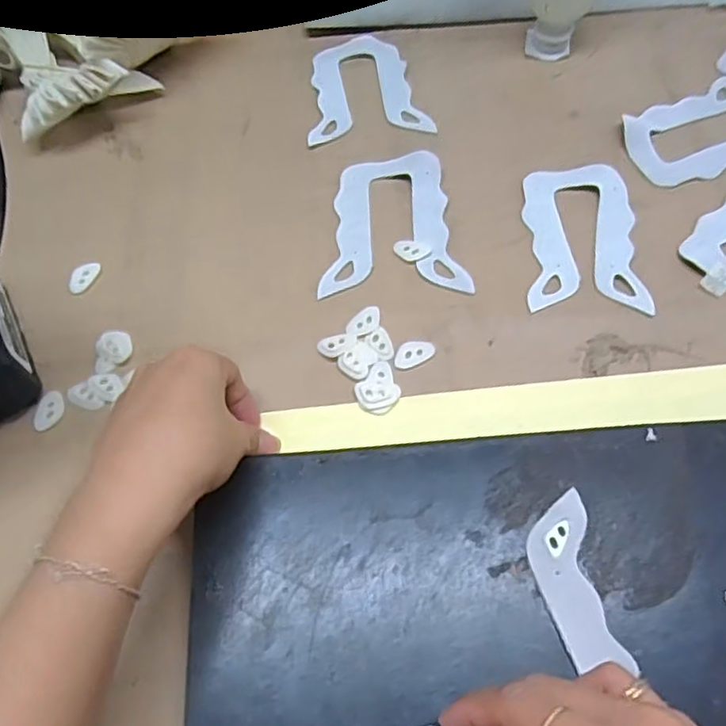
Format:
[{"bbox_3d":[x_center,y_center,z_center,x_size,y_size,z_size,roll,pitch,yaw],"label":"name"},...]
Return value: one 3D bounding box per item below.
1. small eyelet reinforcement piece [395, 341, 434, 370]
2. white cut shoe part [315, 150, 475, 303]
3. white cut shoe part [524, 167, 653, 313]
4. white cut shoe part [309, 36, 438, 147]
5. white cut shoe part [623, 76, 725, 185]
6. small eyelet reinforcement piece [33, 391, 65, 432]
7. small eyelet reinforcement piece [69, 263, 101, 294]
[{"bbox_3d":[0.031,-0.007,0.390,0.026,0.004,0.016,-30,63,-13],"label":"small eyelet reinforcement piece"},{"bbox_3d":[0.016,-0.098,0.440,0.096,0.013,0.120,-7,60,0],"label":"white cut shoe part"},{"bbox_3d":[0.149,-0.088,0.428,0.073,0.005,0.124,3,60,5],"label":"white cut shoe part"},{"bbox_3d":[0.001,-0.232,0.525,0.093,0.005,0.124,-6,60,0],"label":"white cut shoe part"},{"bbox_3d":[0.258,-0.171,0.470,0.122,0.007,0.094,-24,62,-10],"label":"white cut shoe part"},{"bbox_3d":[-0.193,0.030,0.387,0.015,0.004,0.026,15,62,-4],"label":"small eyelet reinforcement piece"},{"bbox_3d":[-0.194,-0.060,0.437,0.015,0.004,0.027,15,62,12],"label":"small eyelet reinforcement piece"}]

